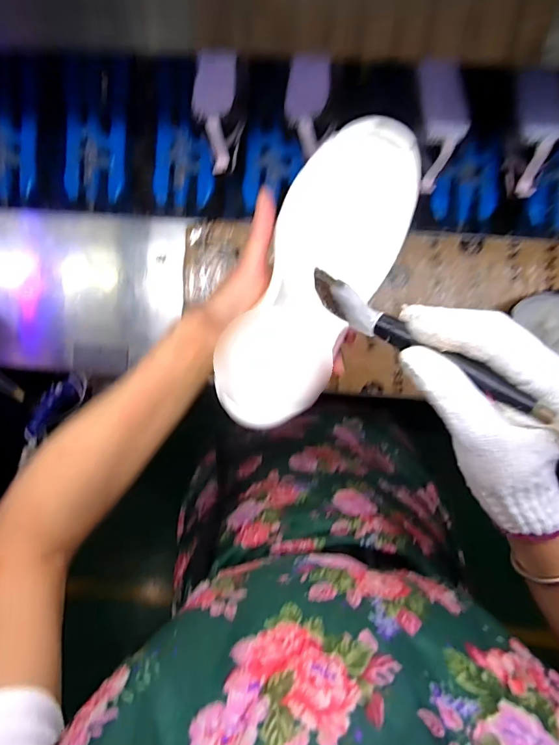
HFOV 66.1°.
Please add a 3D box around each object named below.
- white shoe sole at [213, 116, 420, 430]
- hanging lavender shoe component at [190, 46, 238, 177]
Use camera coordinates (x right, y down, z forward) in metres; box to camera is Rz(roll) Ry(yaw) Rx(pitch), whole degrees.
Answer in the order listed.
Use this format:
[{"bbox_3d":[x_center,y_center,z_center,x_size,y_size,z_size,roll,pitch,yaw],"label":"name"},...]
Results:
[{"bbox_3d":[0.024,-0.060,0.314,0.084,0.022,0.222,26,109,-1],"label":"white shoe sole"},{"bbox_3d":[-0.083,-0.348,0.568,0.052,0.064,0.141,3,97,2],"label":"hanging lavender shoe component"}]

